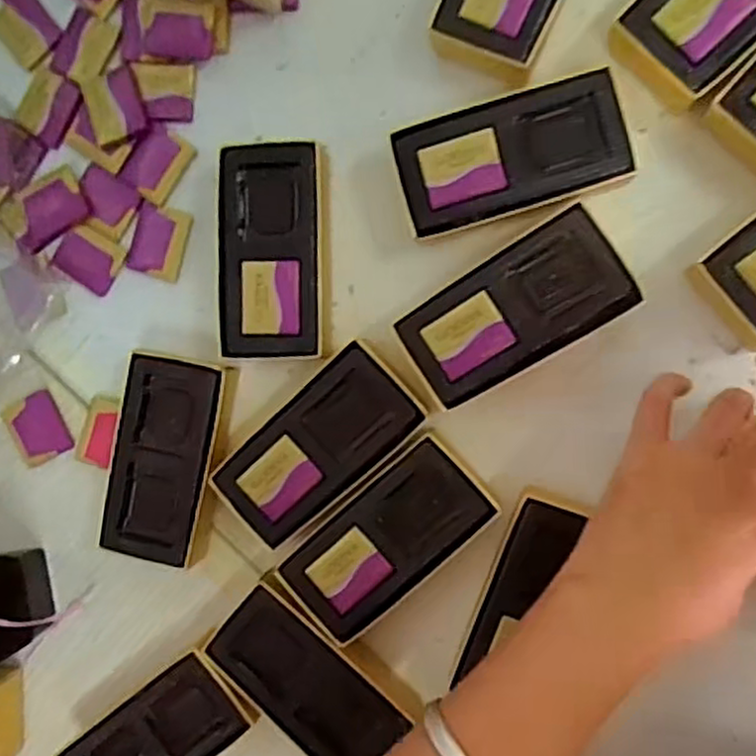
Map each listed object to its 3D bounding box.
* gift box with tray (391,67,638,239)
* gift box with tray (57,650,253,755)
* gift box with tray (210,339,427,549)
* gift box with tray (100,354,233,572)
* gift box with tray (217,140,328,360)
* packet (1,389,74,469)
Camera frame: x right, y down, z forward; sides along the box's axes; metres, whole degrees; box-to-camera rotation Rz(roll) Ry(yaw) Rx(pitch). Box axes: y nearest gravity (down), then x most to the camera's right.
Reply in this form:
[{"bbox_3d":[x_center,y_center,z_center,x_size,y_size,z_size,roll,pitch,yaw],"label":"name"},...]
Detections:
[{"bbox_3d":[0.068,-0.113,0.373,0.111,0.029,0.056,-14,91,9],"label":"gift box with tray"},{"bbox_3d":[-0.123,0.202,0.417,0.108,0.034,0.052,-38,88,9],"label":"gift box with tray"},{"bbox_3d":[-0.031,0.035,0.398,0.113,0.031,0.055,-41,87,9],"label":"gift box with tray"},{"bbox_3d":[-0.116,0.045,0.407,0.058,0.031,0.113,13,95,8],"label":"gift box with tray"},{"bbox_3d":[-0.055,-0.068,0.395,0.057,0.032,0.113,1,94,9],"label":"gift box with tray"},{"bbox_3d":[-0.206,0.031,0.434,0.036,0.008,0.040,-27,89,9],"label":"packet"}]

